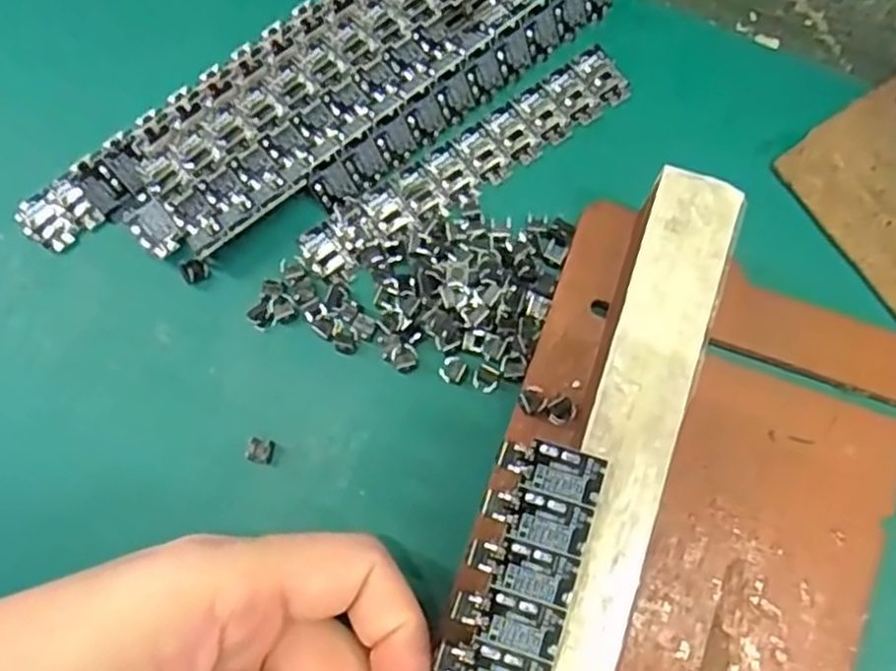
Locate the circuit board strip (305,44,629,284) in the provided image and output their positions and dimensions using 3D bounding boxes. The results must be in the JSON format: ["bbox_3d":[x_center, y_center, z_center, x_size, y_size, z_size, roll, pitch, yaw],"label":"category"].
[{"bbox_3d":[0.006,-0.051,0.230,0.107,0.005,0.020,-34,79,-6],"label":"circuit board strip"}]

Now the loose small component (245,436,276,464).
[{"bbox_3d":[-0.051,0.032,0.213,0.007,0.005,0.007,12,76,4],"label":"loose small component"}]

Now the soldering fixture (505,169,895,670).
[{"bbox_3d":[0.049,0.076,0.179,0.097,0.038,0.212,19,77,6],"label":"soldering fixture"}]

